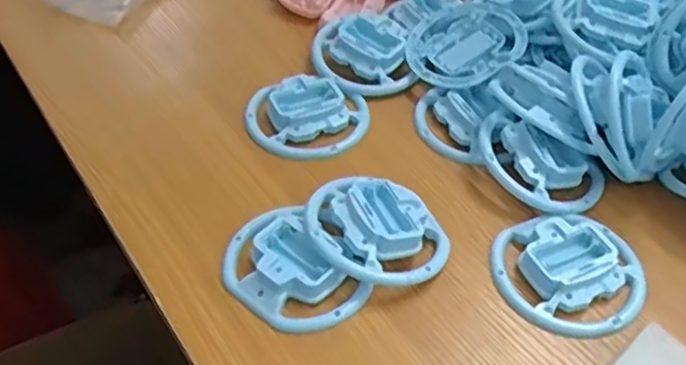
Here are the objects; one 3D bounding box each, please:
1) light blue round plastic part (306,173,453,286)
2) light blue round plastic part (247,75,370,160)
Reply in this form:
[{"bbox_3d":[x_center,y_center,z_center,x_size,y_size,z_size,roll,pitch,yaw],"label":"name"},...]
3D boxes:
[{"bbox_3d":[0.025,0.032,0.481,0.102,0.035,0.088,4,47,2],"label":"light blue round plastic part"},{"bbox_3d":[-0.032,-0.058,0.577,0.096,0.025,0.085,22,50,18],"label":"light blue round plastic part"}]

